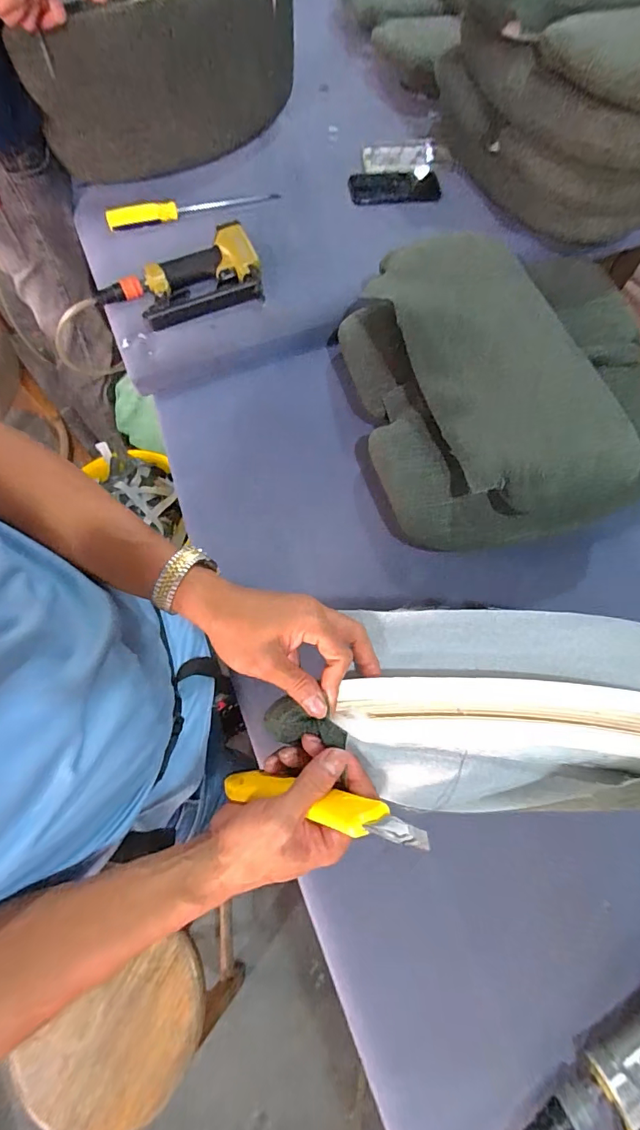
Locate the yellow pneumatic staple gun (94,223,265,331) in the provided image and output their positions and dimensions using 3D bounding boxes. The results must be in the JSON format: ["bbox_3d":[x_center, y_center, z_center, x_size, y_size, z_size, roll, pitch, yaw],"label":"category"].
[{"bbox_3d":[-0.220,-0.441,0.706,0.255,0.053,0.139,-18,71,-8],"label":"yellow pneumatic staple gun"}]

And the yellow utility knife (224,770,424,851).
[{"bbox_3d":[-0.001,0.171,0.323,0.159,0.018,0.021,-2,66,31],"label":"yellow utility knife"}]

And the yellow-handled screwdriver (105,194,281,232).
[{"bbox_3d":[-0.216,-0.617,0.778,0.292,0.030,0.024,-15,70,-7],"label":"yellow-handled screwdriver"}]

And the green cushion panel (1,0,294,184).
[{"bbox_3d":[-0.244,-0.793,0.732,0.433,0.225,0.071,-29,73,-12],"label":"green cushion panel"}]

